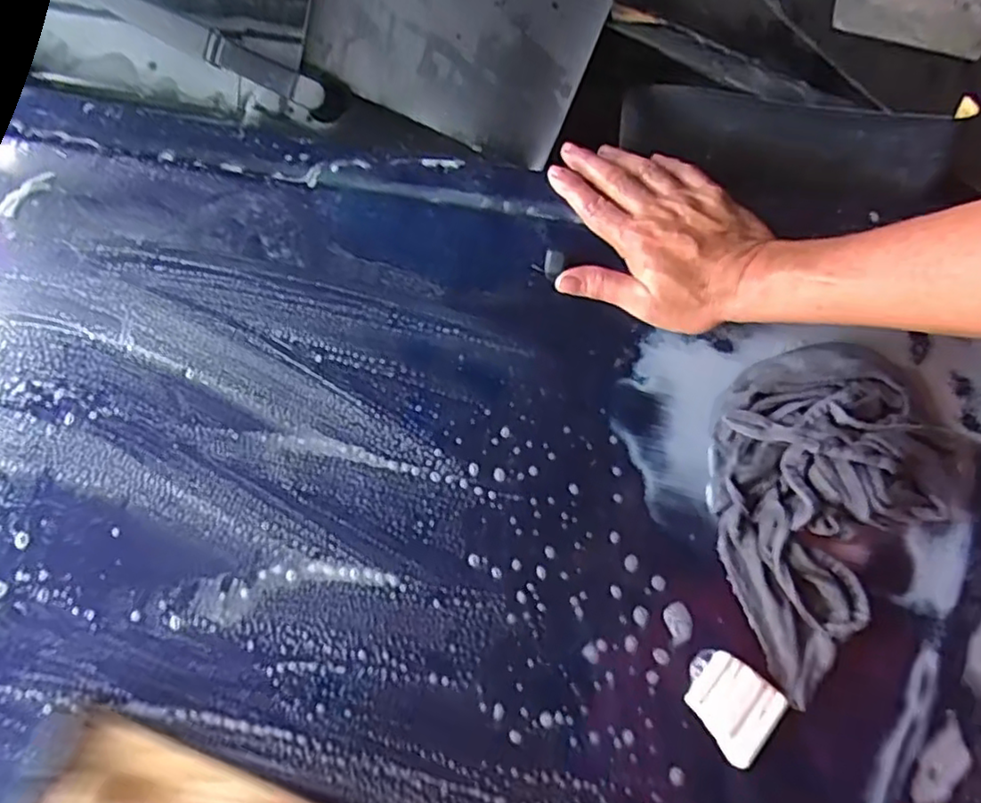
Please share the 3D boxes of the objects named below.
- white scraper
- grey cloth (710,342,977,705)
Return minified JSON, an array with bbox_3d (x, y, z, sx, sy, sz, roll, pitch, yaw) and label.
[{"bbox_3d":[0.156,0.196,0.425,0.054,0.008,0.052,38,78,12],"label":"white scraper"},{"bbox_3d":[0.214,0.055,0.434,0.205,0.051,0.165,-44,76,-10],"label":"grey cloth"}]

